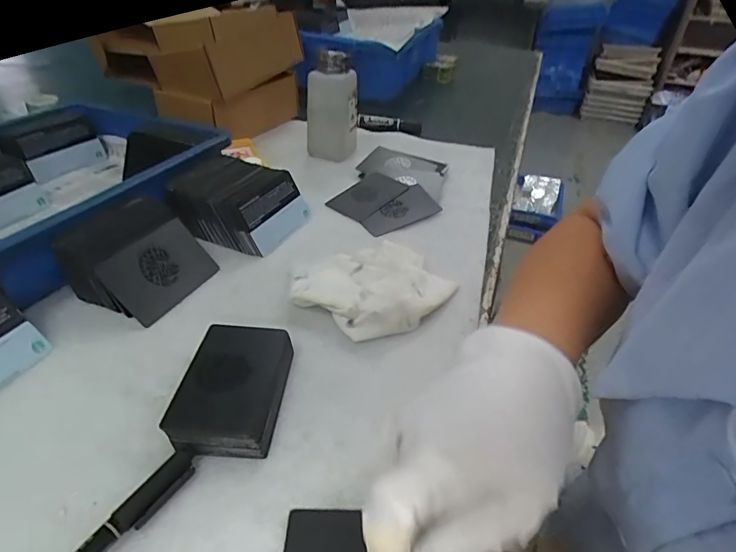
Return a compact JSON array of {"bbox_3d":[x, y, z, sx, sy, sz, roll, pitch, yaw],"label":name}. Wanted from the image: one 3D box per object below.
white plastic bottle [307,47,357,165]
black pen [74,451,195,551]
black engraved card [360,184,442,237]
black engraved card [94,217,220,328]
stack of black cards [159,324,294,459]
[{"bbox_3d":[-0.044,-0.205,0.576,0.061,0.127,0.057,1,36,-2],"label":"white plastic bottle"},{"bbox_3d":[-0.133,0.136,0.212,0.016,0.010,0.135,19,39,22],"label":"black pen"},{"bbox_3d":[0.034,-0.072,0.506,0.093,0.004,0.055,-25,48,-24],"label":"black engraved card"},{"bbox_3d":[-0.163,-0.006,0.375,0.008,0.056,0.084,-28,15,43],"label":"black engraved card"},{"bbox_3d":[-0.083,0.069,0.296,0.059,0.023,0.087,5,36,3],"label":"stack of black cards"}]

